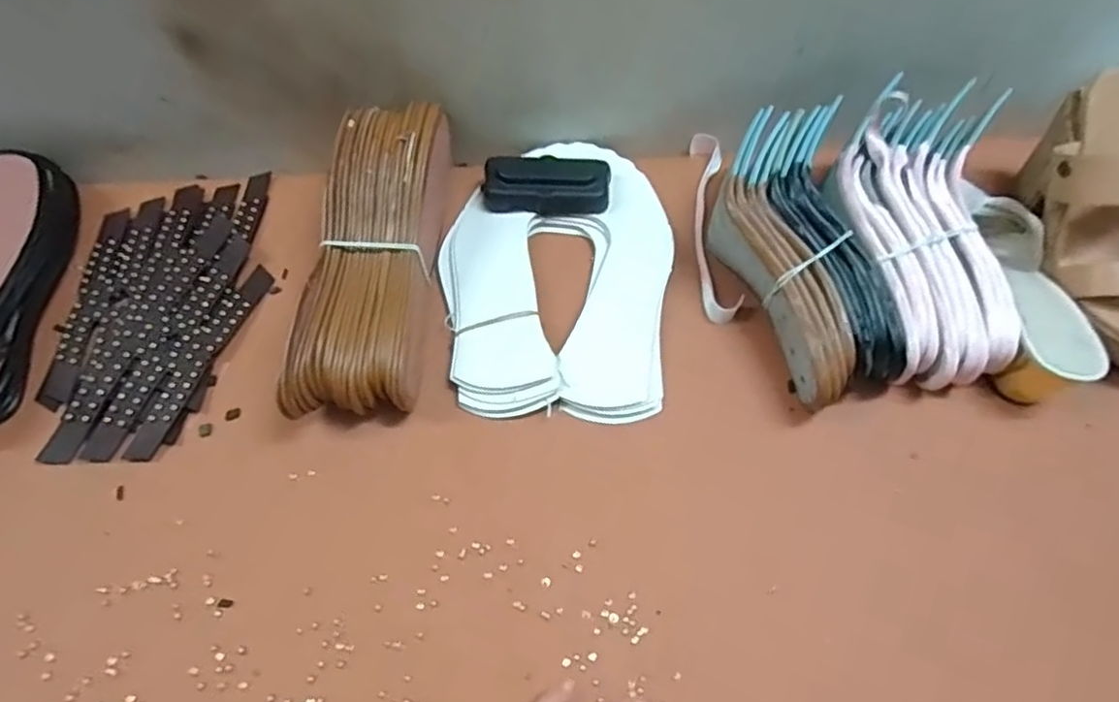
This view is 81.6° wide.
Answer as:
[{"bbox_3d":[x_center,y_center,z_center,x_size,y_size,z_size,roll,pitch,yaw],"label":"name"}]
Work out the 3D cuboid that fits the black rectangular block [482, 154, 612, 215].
[{"bbox_3d":[-0.011,-0.145,0.558,0.107,0.026,0.049,-1,62,-3],"label":"black rectangular block"}]

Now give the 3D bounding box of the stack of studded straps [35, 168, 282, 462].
[{"bbox_3d":[-0.315,-0.038,0.508,0.137,0.016,0.250,3,62,-1],"label":"stack of studded straps"}]

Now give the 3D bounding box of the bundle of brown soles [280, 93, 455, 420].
[{"bbox_3d":[-0.139,-0.070,0.496,0.086,0.081,0.245,6,64,-1],"label":"bundle of brown soles"}]

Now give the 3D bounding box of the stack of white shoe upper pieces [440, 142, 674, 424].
[{"bbox_3d":[-0.003,-0.068,0.533,0.179,0.011,0.252,4,65,0],"label":"stack of white shoe upper pieces"}]

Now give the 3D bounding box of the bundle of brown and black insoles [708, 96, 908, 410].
[{"bbox_3d":[0.183,-0.073,0.507,0.110,0.082,0.228,-10,63,-8],"label":"bundle of brown and black insoles"}]

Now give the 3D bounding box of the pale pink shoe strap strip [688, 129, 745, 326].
[{"bbox_3d":[0.132,-0.113,0.562,0.031,0.014,0.193,0,62,-2],"label":"pale pink shoe strap strip"}]

